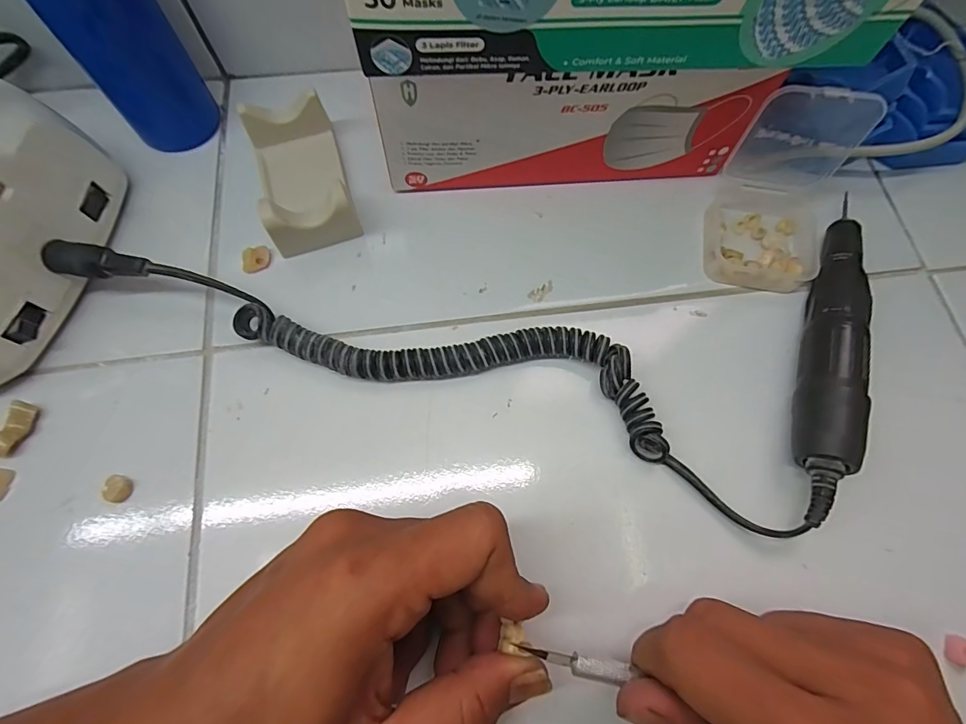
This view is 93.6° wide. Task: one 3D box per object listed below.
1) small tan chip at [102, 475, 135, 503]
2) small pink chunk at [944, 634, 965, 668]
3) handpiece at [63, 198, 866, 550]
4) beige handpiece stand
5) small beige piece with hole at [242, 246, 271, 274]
[{"bbox_3d":[-0.168,0.058,0.208,0.010,0.009,0.012,6,70,0],"label":"small tan chip"},{"bbox_3d":[0.206,0.124,0.195,0.008,0.006,0.012,11,70,2],"label":"small pink chunk"},{"bbox_3d":[0.009,-0.057,0.240,0.377,0.033,0.177,20,71,5],"label":"handpiece"},{"bbox_3d":[-0.102,-0.103,0.253,0.046,0.033,0.081,-17,71,-8],"label":"beige handpiece stand"},{"bbox_3d":[-0.125,-0.056,0.250,0.016,0.007,0.012,-22,72,-10],"label":"small beige piece with hole"}]

